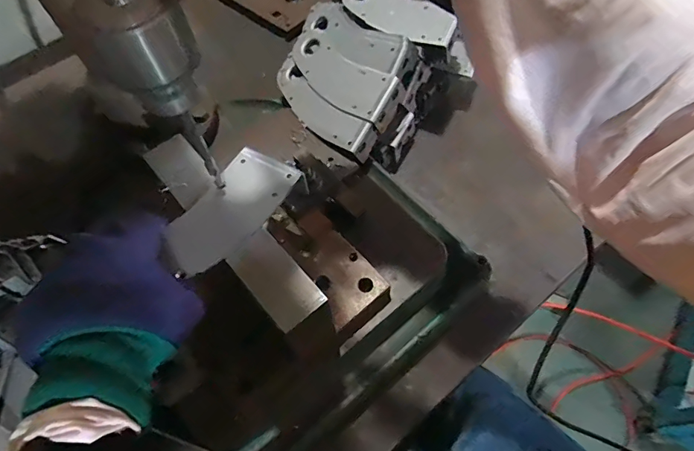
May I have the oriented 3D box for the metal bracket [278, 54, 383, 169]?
[{"bbox_3d":[-0.038,-0.143,0.566,0.064,0.030,0.188,-47,63,6],"label":"metal bracket"}]

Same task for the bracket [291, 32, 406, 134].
[{"bbox_3d":[-0.006,-0.189,0.570,0.179,0.039,0.065,40,95,28],"label":"bracket"}]

